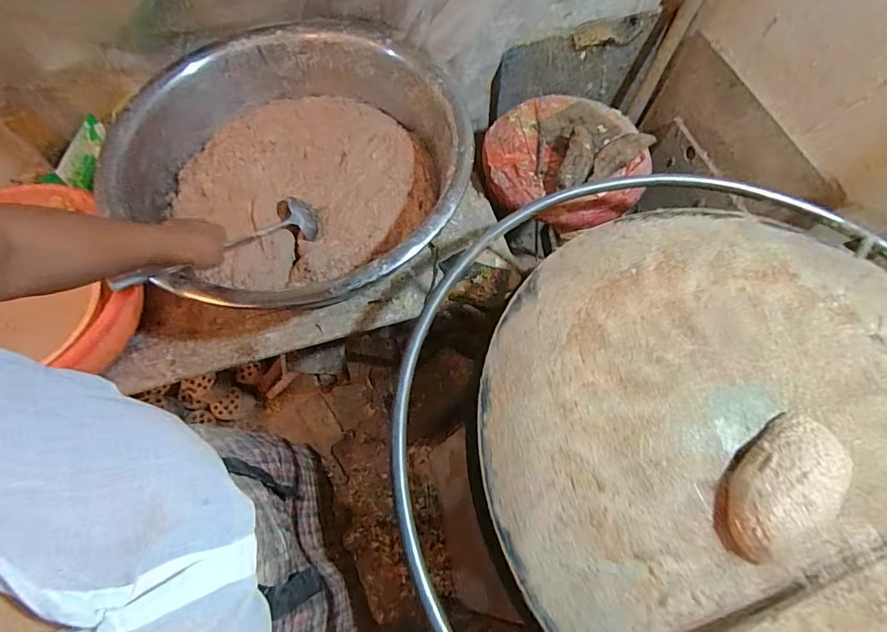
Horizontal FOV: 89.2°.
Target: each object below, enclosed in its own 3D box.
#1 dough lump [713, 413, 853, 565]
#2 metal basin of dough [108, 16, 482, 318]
[{"bbox_3d":[0.350,0.175,0.460,0.168,0.051,0.088,-35,69,-17],"label":"dough lump"},{"bbox_3d":[-0.261,-0.276,0.805,0.602,0.134,0.583,1,64,-1],"label":"metal basin of dough"}]

